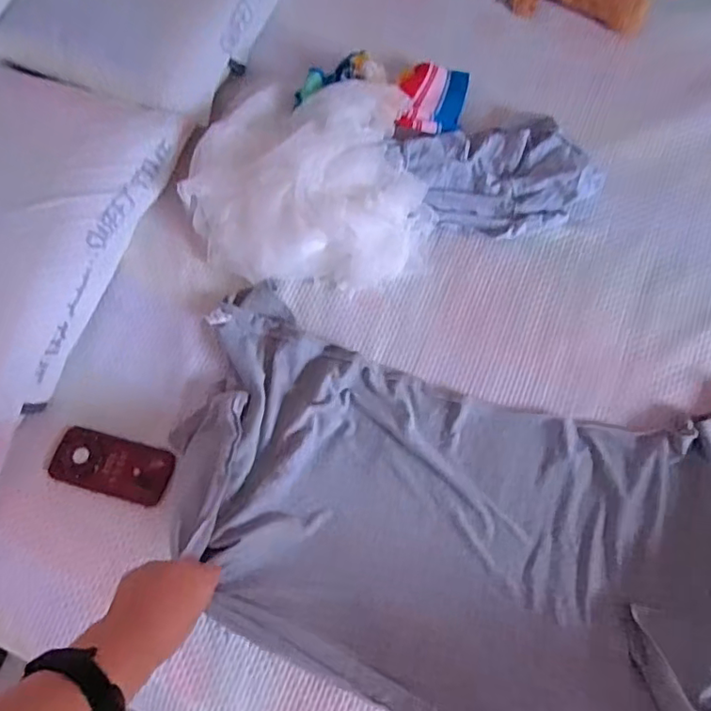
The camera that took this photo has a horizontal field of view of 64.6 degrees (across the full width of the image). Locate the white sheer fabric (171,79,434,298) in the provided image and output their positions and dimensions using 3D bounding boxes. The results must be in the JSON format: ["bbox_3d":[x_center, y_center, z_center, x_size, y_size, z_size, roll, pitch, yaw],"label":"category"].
[{"bbox_3d":[-0.069,-0.283,0.915,0.390,0.119,0.336,6,70,4],"label":"white sheer fabric"}]

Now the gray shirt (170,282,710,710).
[{"bbox_3d":[0.125,0.193,0.721,0.766,0.171,0.461,15,71,7],"label":"gray shirt"}]

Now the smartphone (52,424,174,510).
[{"bbox_3d":[-0.355,0.161,0.825,0.167,0.006,0.082,17,65,-1],"label":"smartphone"}]

